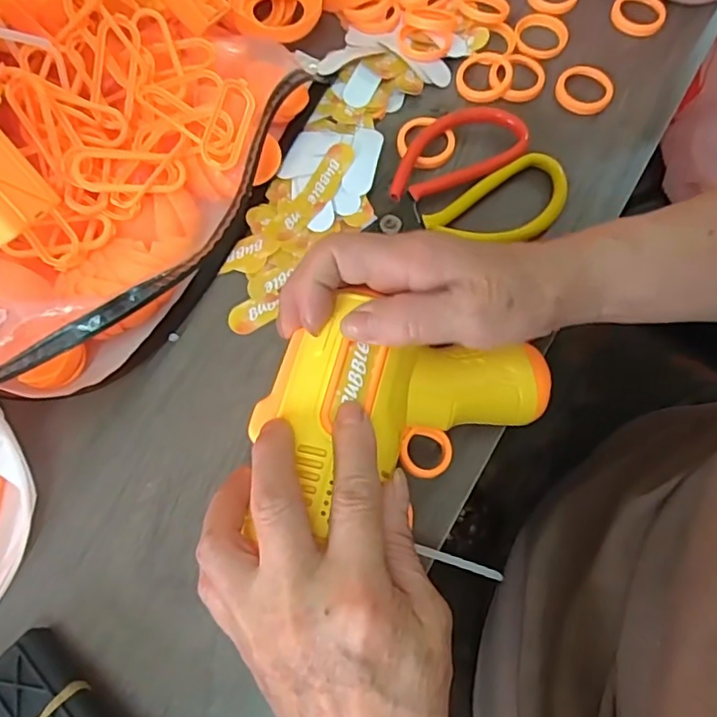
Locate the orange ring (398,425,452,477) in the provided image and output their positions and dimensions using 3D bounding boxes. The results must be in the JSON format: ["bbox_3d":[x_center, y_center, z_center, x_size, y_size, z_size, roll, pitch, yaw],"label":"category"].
[{"bbox_3d":[0.031,0.043,0.271,0.024,0.004,0.023,1,74,-5],"label":"orange ring"}]

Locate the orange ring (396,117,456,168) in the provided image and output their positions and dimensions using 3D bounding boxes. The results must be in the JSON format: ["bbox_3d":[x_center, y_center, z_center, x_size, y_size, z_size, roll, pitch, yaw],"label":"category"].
[{"bbox_3d":[0.042,-0.133,0.358,0.033,0.005,0.034,0,70,-1],"label":"orange ring"}]

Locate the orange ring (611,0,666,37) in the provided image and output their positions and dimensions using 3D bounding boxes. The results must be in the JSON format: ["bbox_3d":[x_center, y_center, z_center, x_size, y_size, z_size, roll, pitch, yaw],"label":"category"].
[{"bbox_3d":[0.191,-0.235,0.397,0.032,0.008,0.032,0,70,-1],"label":"orange ring"}]

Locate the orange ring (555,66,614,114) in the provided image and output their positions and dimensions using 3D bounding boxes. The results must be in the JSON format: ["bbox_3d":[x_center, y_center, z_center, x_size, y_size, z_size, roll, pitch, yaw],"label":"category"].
[{"bbox_3d":[0.145,-0.173,0.374,0.035,0.005,0.034,0,70,-1],"label":"orange ring"}]

